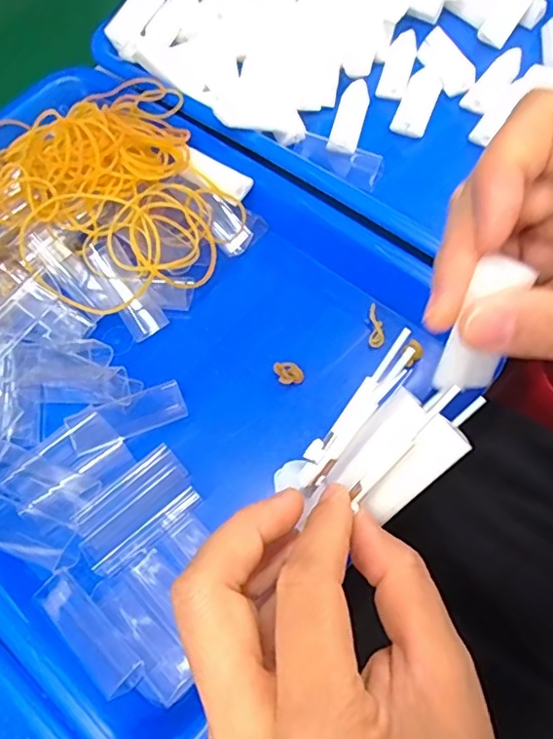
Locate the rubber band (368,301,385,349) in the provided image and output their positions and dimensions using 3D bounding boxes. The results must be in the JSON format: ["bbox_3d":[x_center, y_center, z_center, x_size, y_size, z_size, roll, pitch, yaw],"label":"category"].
[{"bbox_3d":[0.052,-0.023,0.296,0.008,0.004,0.023,0,67,3],"label":"rubber band"}]

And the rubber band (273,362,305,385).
[{"bbox_3d":[0.006,0.002,0.287,0.014,0.004,0.012,-5,64,2],"label":"rubber band"}]

